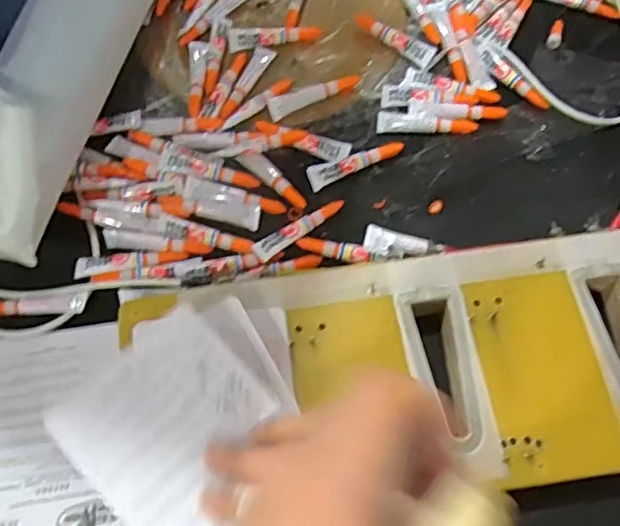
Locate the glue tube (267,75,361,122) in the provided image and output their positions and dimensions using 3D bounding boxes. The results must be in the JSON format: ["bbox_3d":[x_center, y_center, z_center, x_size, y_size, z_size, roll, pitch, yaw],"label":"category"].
[{"bbox_3d":[0.005,-0.153,0.536,0.087,0.007,0.020,-21,69,-8],"label":"glue tube"}]

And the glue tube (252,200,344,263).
[{"bbox_3d":[-0.009,-0.030,0.486,0.084,0.007,0.019,-36,71,-13],"label":"glue tube"}]

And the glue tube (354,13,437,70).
[{"bbox_3d":[0.078,-0.212,0.557,0.084,0.007,0.025,33,72,13],"label":"glue tube"}]

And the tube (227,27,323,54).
[{"bbox_3d":[-0.033,-0.213,0.554,0.087,0.013,0.018,-10,68,-4],"label":"tube"}]

